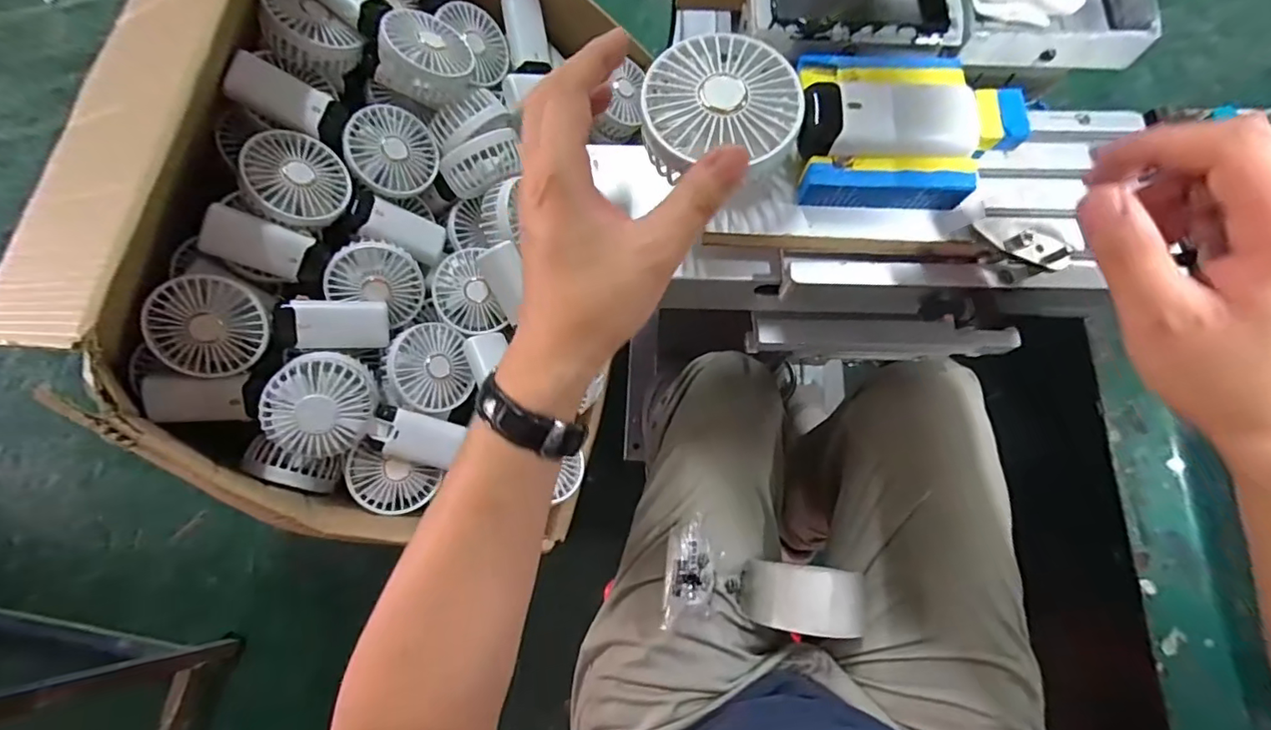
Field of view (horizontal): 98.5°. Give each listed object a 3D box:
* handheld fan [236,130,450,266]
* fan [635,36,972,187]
[{"bbox_3d":[-0.283,-0.157,0.543,0.185,0.038,0.088,23,69,-39],"label":"handheld fan"},{"bbox_3d":[0.098,-0.136,0.316,0.183,0.044,0.090,2,74,-2],"label":"fan"}]

